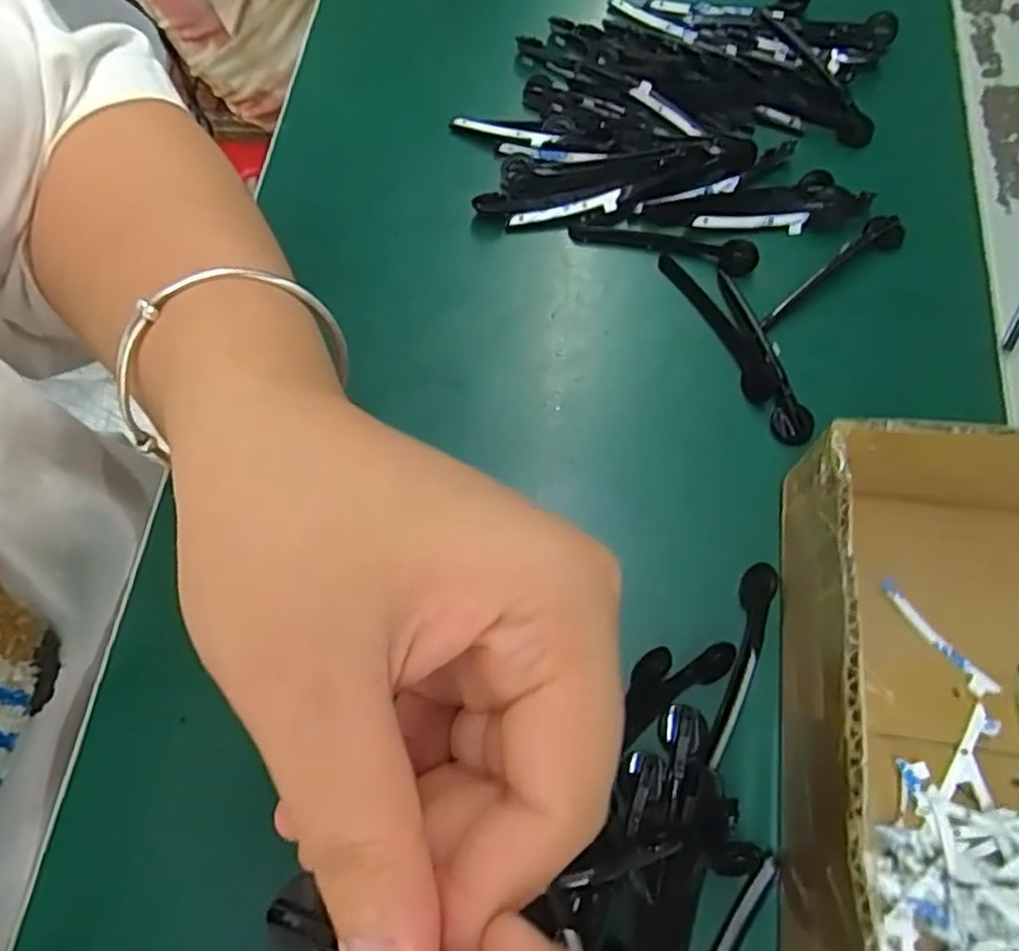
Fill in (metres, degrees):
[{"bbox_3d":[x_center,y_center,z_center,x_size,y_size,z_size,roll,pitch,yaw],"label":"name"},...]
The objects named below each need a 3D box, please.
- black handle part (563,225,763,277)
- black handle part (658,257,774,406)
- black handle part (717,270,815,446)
[{"bbox_3d":[0.061,-0.093,0.277,0.074,0.009,0.013,14,70,9],"label":"black handle part"},{"bbox_3d":[0.077,-0.058,0.260,0.012,0.006,0.072,-28,69,-7],"label":"black handle part"},{"bbox_3d":[0.092,-0.046,0.253,0.014,0.008,0.073,-19,69,-4],"label":"black handle part"}]

